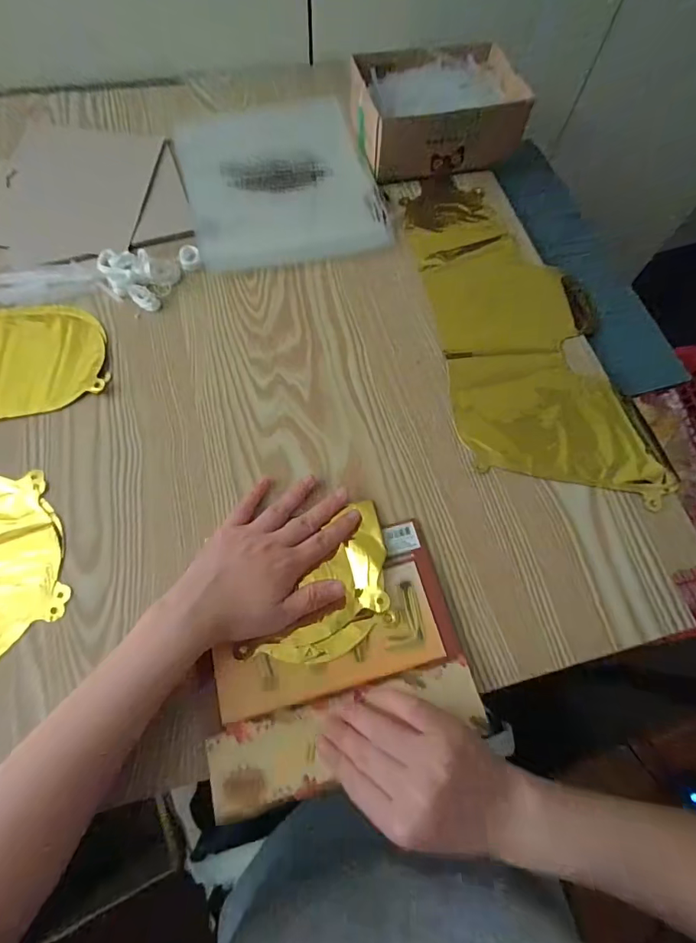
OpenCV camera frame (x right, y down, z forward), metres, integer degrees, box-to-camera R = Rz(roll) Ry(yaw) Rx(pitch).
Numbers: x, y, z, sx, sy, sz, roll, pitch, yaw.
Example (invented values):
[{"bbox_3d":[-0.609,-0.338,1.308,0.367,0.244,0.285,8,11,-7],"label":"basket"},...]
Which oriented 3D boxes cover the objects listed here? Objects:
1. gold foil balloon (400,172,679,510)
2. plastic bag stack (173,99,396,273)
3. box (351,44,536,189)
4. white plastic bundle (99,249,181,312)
[{"bbox_3d":[0.182,-0.157,0.462,0.187,0.016,0.391,-6,69,-5],"label":"gold foil balloon"},{"bbox_3d":[-0.080,-0.339,0.510,0.209,0.020,0.234,-15,70,-8],"label":"plastic bag stack"},{"bbox_3d":[0.107,-0.426,0.527,0.191,0.065,0.129,-11,69,-7],"label":"box"},{"bbox_3d":[-0.218,-0.204,0.449,0.079,0.017,0.058,27,70,8],"label":"white plastic bundle"}]

